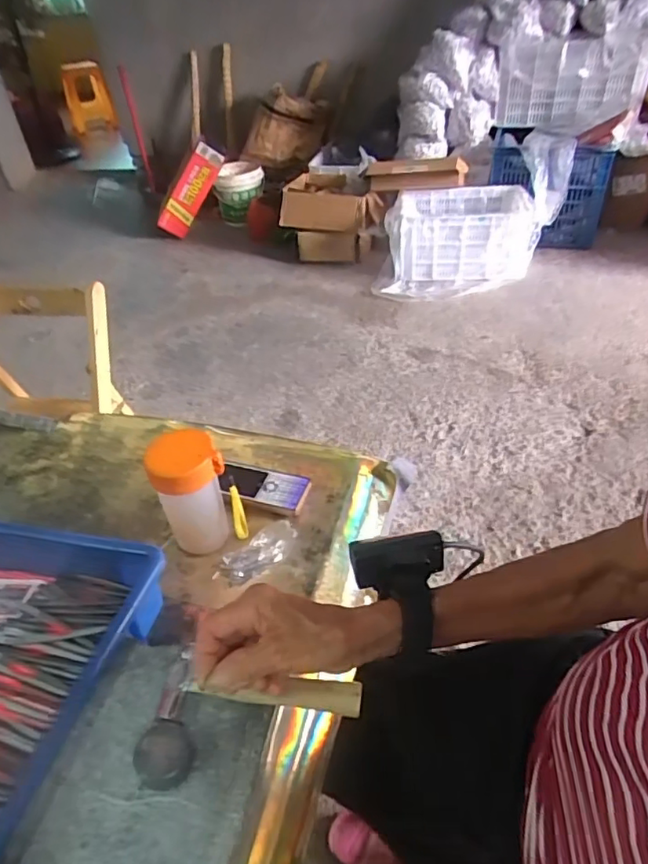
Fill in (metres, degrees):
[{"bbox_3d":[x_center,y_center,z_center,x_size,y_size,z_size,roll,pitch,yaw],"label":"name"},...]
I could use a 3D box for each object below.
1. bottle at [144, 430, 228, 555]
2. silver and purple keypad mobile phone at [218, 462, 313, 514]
[{"bbox_3d":[-0.135,0.065,0.584,0.067,0.127,0.058,-25,43,-21],"label":"bottle"},{"bbox_3d":[-0.075,0.065,0.678,0.115,0.017,0.050,14,44,23],"label":"silver and purple keypad mobile phone"}]

